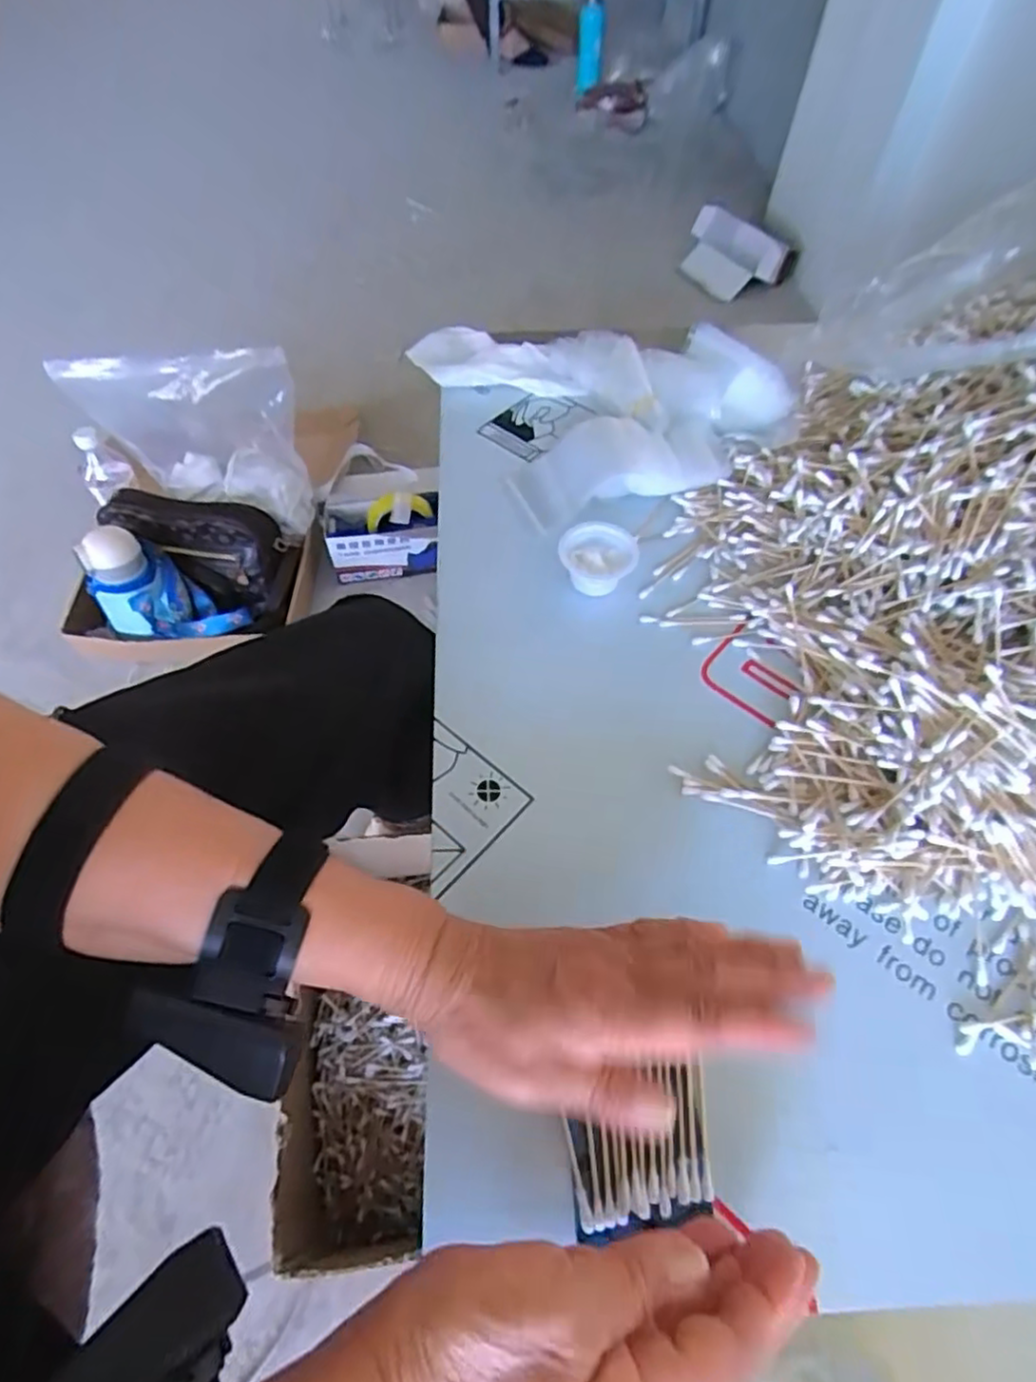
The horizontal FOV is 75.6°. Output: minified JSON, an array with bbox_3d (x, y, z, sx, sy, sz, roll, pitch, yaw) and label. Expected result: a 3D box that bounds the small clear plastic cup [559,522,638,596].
[{"bbox_3d":[0.057,-0.093,0.472,0.053,0.031,0.047,-1,59,4],"label":"small clear plastic cup"}]

